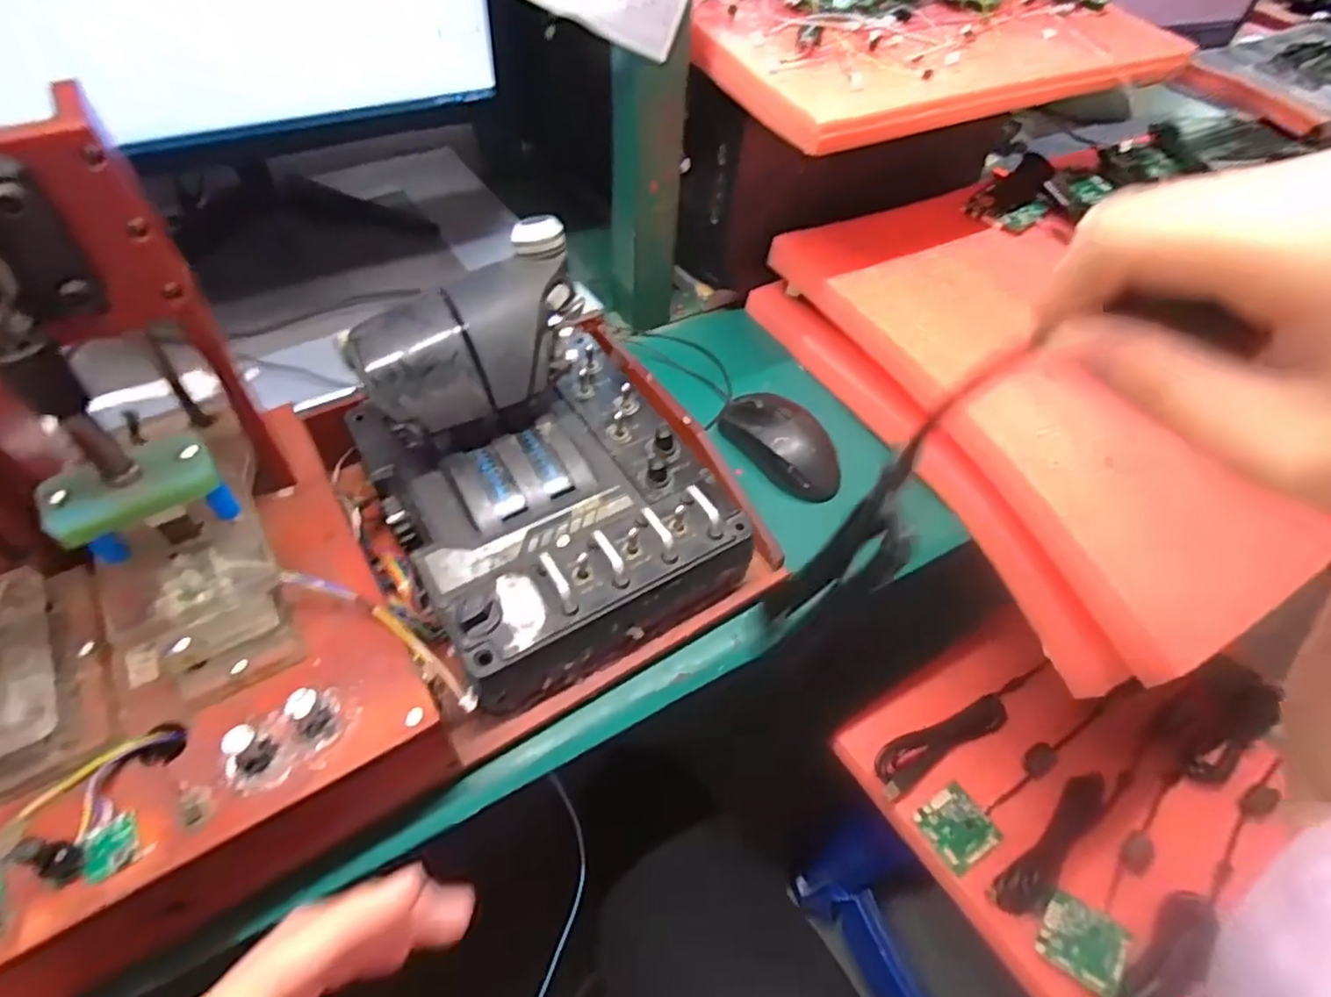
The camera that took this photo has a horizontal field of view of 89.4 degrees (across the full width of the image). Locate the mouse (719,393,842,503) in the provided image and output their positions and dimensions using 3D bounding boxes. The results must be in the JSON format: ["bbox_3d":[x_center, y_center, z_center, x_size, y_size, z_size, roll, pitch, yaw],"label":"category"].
[{"bbox_3d":[0.096,-0.049,0.530,0.061,0.033,0.106,-22,55,-20],"label":"mouse"}]

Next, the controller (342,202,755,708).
[{"bbox_3d":[-0.072,-0.030,0.417,0.197,0.137,0.220,-26,57,-23],"label":"controller"}]

